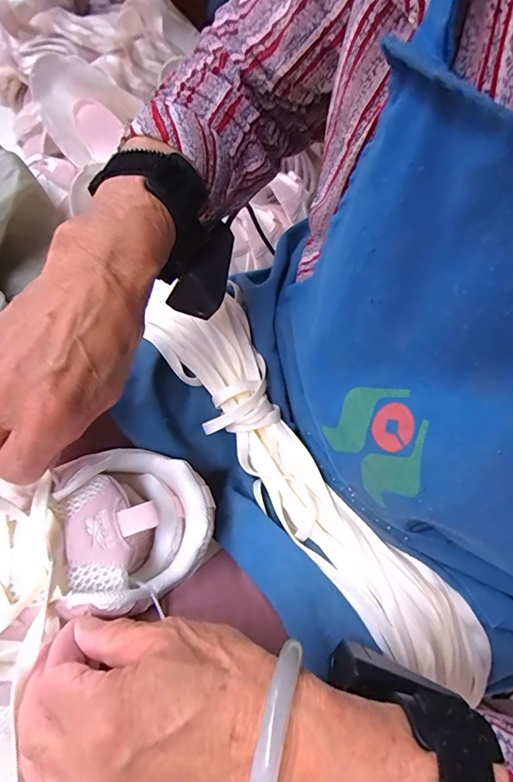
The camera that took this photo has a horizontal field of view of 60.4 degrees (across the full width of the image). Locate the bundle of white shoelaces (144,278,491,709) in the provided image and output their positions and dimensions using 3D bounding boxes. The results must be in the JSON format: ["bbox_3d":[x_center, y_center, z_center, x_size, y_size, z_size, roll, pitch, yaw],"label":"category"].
[{"bbox_3d":[0.032,0.058,0.311,0.071,0.051,0.327,-30,70,-18],"label":"bundle of white shoelaces"}]

